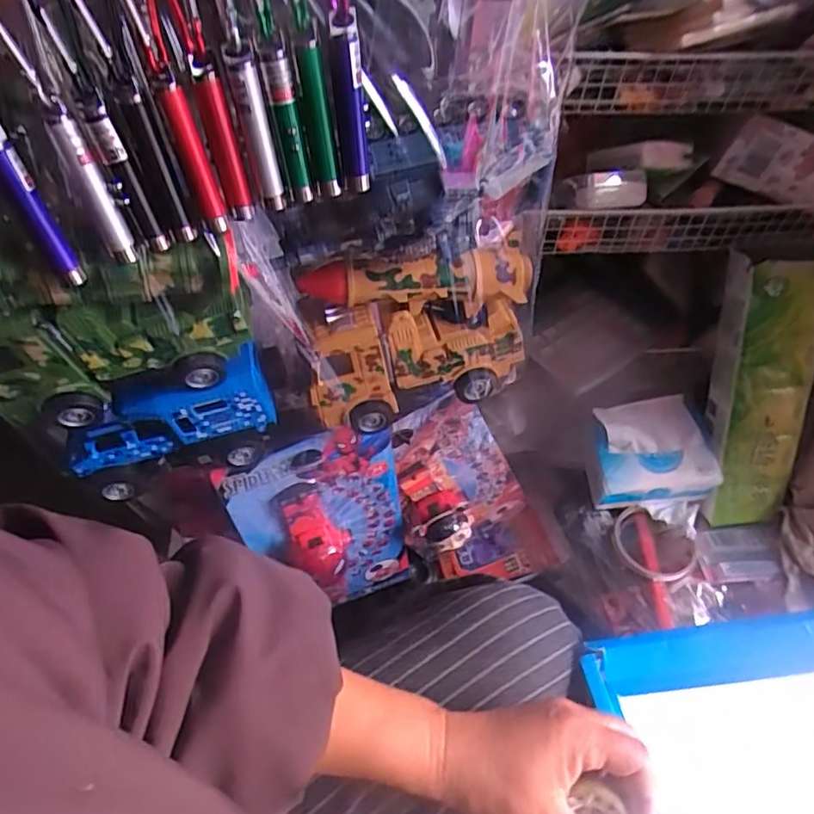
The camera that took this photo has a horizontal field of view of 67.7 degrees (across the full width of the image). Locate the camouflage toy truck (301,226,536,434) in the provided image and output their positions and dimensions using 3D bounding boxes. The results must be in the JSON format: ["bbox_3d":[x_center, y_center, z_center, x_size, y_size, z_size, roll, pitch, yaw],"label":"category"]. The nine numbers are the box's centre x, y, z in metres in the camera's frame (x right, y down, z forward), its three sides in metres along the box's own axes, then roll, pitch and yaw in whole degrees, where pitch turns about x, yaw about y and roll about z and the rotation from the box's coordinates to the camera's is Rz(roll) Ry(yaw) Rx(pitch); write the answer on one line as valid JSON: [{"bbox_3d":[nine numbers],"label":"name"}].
[{"bbox_3d":[0.009,-0.045,0.395,0.148,0.105,0.051,-8,52,-3],"label":"camouflage toy truck"}]

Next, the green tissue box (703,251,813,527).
[{"bbox_3d":[0.340,-0.010,0.594,0.077,0.275,0.059,-9,26,-4],"label":"green tissue box"}]

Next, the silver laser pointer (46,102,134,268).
[{"bbox_3d":[-0.131,-0.091,0.253,0.009,0.067,0.013,-29,55,-18],"label":"silver laser pointer"}]

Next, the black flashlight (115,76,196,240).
[{"bbox_3d":[-0.105,-0.099,0.254,0.010,0.068,0.013,-26,55,-16],"label":"black flashlight"}]

